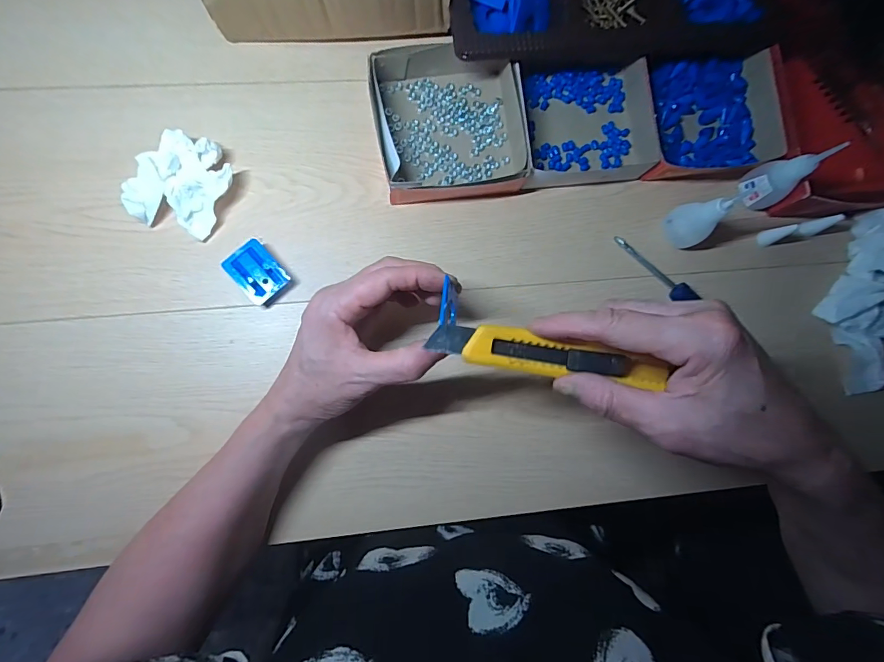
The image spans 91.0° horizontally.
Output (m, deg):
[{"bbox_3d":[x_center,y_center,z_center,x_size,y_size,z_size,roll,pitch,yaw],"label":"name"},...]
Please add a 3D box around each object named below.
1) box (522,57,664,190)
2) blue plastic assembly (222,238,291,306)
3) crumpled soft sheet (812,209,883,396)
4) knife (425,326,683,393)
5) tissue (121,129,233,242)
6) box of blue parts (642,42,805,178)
[{"bbox_3d":[0.127,-0.188,0.389,0.115,0.038,0.111,-6,85,-6],"label":"box"},{"bbox_3d":[-0.151,-0.048,0.356,0.036,0.016,0.044,-39,89,-7],"label":"blue plastic assembly"},{"bbox_3d":[0.403,-0.024,0.387,0.086,0.068,0.153,24,83,-3],"label":"crumpled soft sheet"},{"bbox_3d":[0.064,0.015,0.259,0.139,0.010,0.023,9,84,0],"label":"knife"},{"bbox_3d":[-0.211,-0.119,0.353,0.064,0.033,0.081,30,83,-2],"label":"tissue"},{"bbox_3d":[0.243,-0.198,0.393,0.125,0.040,0.111,-6,85,-6],"label":"box of blue parts"}]

